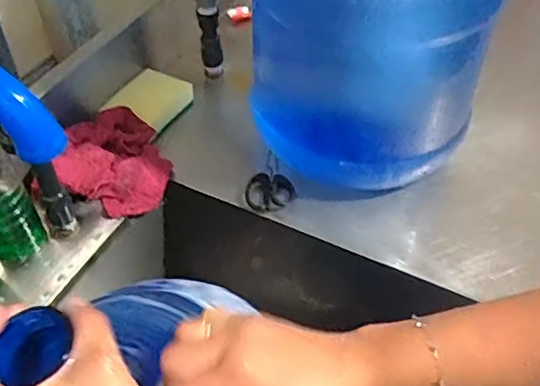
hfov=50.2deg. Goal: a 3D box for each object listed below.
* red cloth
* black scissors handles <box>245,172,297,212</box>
[{"bbox_3d":[-0.182,-0.040,0.664,0.120,0.054,0.136,-16,48,-12],"label":"red cloth"},{"bbox_3d":[0.001,-0.004,0.649,0.056,0.006,0.054,-2,47,1],"label":"black scissors handles"}]

